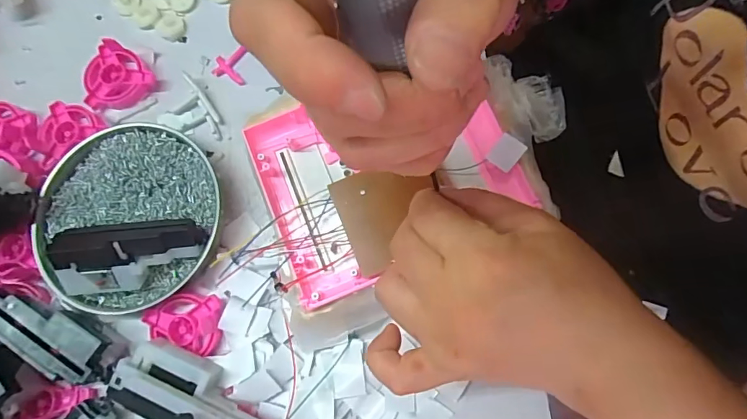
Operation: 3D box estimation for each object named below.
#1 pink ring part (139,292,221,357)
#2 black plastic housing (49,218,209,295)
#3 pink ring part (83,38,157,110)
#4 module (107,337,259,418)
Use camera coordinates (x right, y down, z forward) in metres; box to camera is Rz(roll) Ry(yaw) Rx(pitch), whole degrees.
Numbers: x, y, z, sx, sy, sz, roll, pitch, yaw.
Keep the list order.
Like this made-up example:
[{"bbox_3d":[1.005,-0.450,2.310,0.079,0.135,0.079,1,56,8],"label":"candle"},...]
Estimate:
[{"bbox_3d":[-0.133,0.079,0.315,0.054,0.008,0.038,1,77,3],"label":"pink ring part"},{"bbox_3d":[-0.168,0.032,0.313,0.097,0.036,0.044,-6,77,1],"label":"black plastic housing"},{"bbox_3d":[-0.209,-0.105,0.366,0.052,0.013,0.054,-1,77,3],"label":"pink ring part"},{"bbox_3d":[-0.115,0.118,0.287,0.098,0.039,0.039,24,79,8],"label":"module"}]

